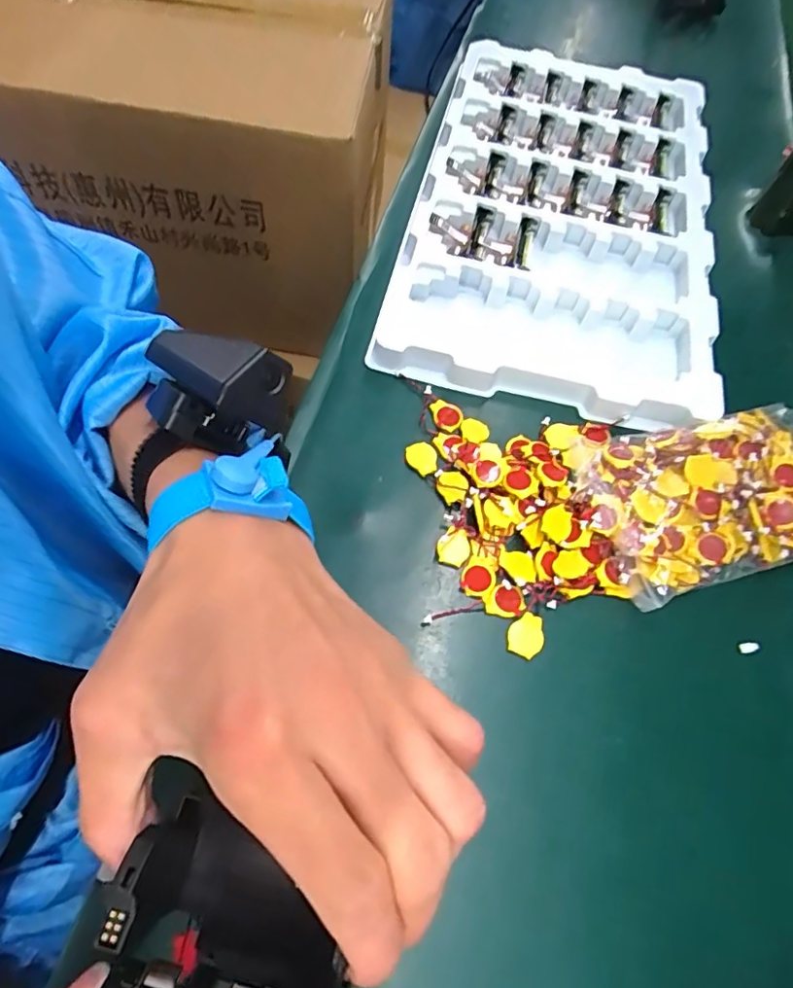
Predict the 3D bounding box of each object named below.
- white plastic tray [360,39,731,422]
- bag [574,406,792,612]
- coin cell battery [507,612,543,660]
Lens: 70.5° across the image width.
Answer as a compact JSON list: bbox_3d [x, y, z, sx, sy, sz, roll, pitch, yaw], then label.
[{"bbox_3d":[0.144,-0.251,0.484,0.249,0.028,0.425,13,63,3],"label":"white plastic tray"},{"bbox_3d":[0.198,0.003,0.354,0.163,0.035,0.101,-16,65,-12],"label":"bag"},{"bbox_3d":[0.074,0.080,0.320,0.020,0.004,0.025,24,64,8],"label":"coin cell battery"}]

